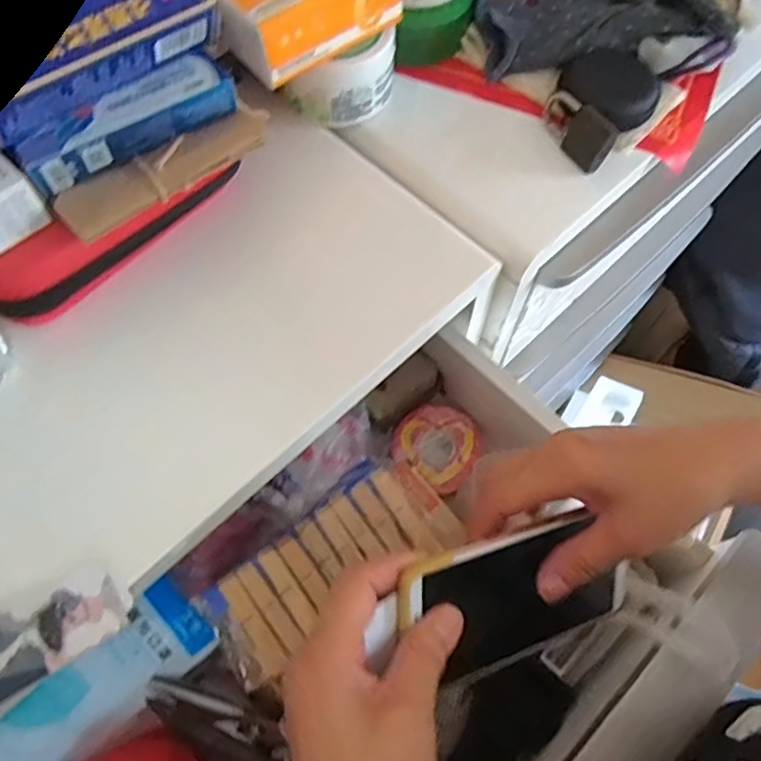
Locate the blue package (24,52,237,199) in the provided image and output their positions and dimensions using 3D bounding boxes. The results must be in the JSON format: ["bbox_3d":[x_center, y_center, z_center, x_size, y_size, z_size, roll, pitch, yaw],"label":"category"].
[{"bbox_3d":[-0.160,-0.166,0.389,0.136,0.030,0.042,-35,69,-15],"label":"blue package"}]

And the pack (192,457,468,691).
[{"bbox_3d":[-0.032,0.123,0.419,0.177,0.037,0.077,-32,69,-14],"label":"pack"}]

